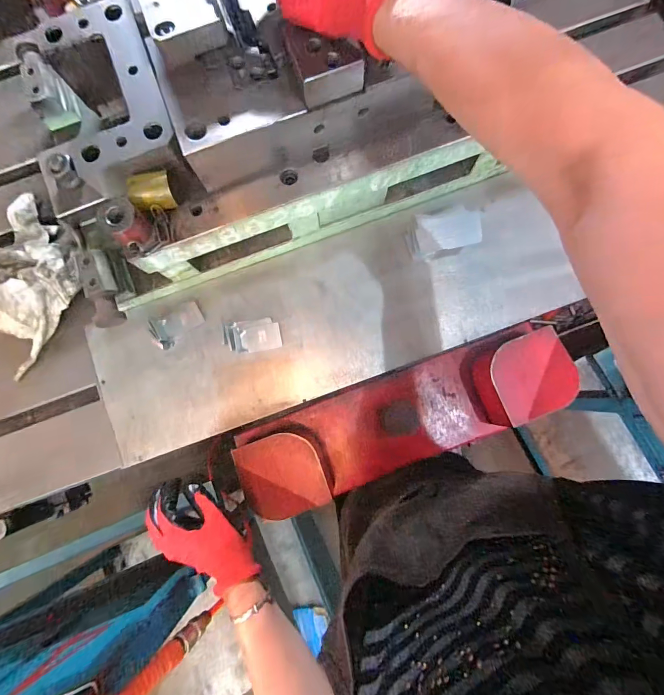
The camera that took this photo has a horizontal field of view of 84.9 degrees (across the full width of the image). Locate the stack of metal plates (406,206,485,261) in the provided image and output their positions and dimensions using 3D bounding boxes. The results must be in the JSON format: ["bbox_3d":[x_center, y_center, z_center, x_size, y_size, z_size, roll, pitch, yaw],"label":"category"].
[{"bbox_3d":[0.158,-0.161,0.523,0.096,0.062,0.053,-9,82,0],"label":"stack of metal plates"}]

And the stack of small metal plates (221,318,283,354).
[{"bbox_3d":[-0.114,-0.019,0.522,0.075,0.030,0.048,-9,82,0],"label":"stack of small metal plates"}]

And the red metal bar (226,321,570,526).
[{"bbox_3d":[0.114,0.120,0.581,0.505,0.118,0.155,-21,82,-1],"label":"red metal bar"}]

